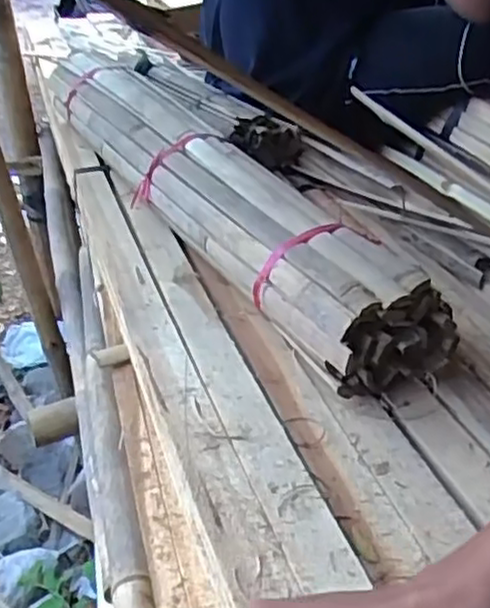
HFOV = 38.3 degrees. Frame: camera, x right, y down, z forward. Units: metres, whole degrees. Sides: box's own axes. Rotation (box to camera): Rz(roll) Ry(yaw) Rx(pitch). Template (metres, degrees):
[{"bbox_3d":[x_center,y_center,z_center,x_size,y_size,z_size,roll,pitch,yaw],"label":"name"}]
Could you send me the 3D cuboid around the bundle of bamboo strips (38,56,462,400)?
[{"bbox_3d":[-0.080,-0.187,1.031,0.157,0.138,0.955,-19,35,-22],"label":"bundle of bamboo strips"}]

